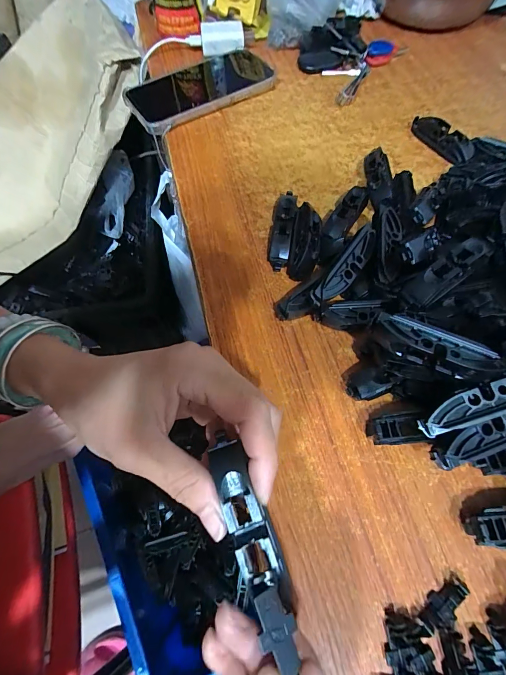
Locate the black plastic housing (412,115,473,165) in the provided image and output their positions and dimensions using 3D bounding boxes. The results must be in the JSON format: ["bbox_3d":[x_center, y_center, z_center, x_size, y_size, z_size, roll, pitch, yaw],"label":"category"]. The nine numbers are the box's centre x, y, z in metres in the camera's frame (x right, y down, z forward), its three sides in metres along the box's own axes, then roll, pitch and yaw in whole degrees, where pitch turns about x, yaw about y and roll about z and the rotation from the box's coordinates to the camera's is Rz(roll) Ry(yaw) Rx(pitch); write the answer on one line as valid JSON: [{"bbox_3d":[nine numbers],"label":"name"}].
[{"bbox_3d":[0.192,-0.201,0.331,0.024,0.020,0.073,-25,66,-10],"label":"black plastic housing"}]

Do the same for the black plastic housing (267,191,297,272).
[{"bbox_3d":[0.025,-0.095,0.284,0.020,0.018,0.078,8,64,6],"label":"black plastic housing"}]

